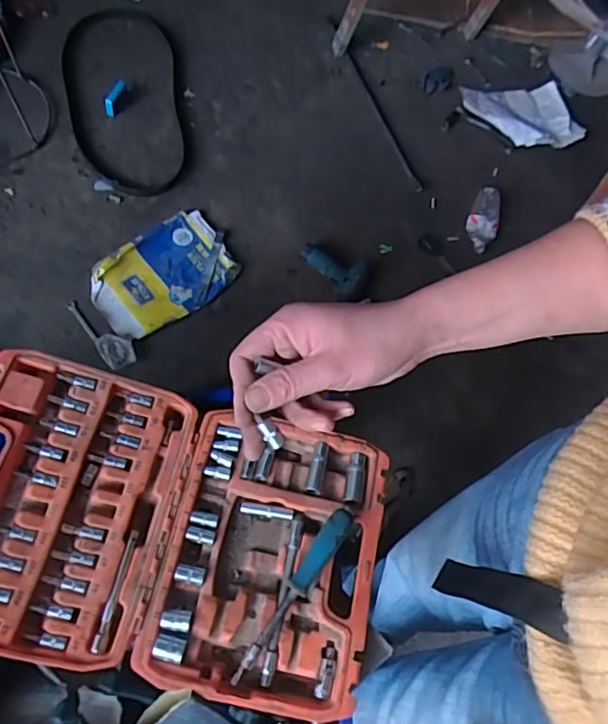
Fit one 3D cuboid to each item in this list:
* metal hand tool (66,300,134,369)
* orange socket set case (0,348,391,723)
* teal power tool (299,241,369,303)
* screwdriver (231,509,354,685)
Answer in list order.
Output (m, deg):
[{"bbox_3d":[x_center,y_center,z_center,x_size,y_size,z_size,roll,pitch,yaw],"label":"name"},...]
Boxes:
[{"bbox_3d":[-0.461,-0.071,1.291,0.068,0.030,0.206,-38,78,-21],"label":"metal hand tool"},{"bbox_3d":[-0.121,0.143,0.503,0.374,0.081,0.241,15,67,-3],"label":"orange socket set case"},{"bbox_3d":[0.079,-0.240,1.448,0.181,0.108,0.076,32,68,-6],"label":"teal power tool"},{"bbox_3d":[-0.008,0.200,0.491,0.020,0.018,0.165,36,67,6],"label":"screwdriver"}]

